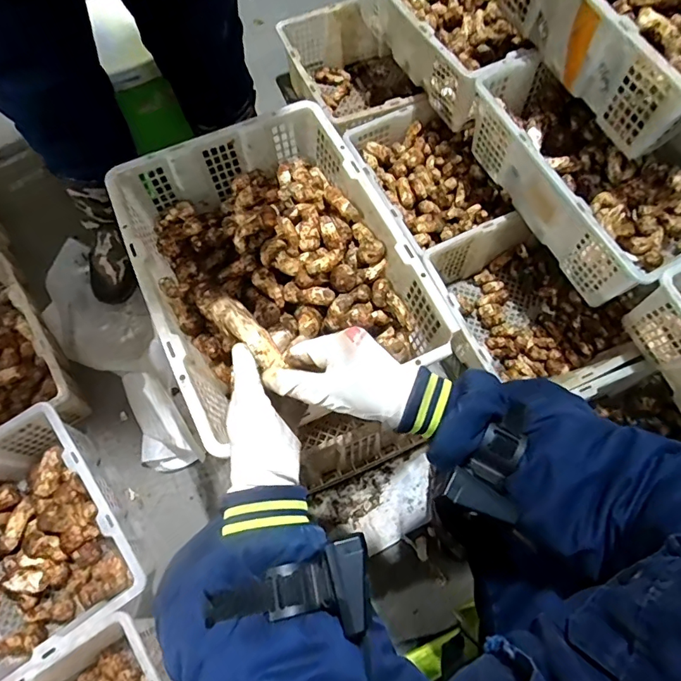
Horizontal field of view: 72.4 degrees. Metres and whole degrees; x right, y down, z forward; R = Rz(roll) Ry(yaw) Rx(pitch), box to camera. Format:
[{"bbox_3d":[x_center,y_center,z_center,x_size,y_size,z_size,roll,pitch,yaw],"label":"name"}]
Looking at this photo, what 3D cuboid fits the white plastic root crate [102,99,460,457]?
[{"bbox_3d":[-0.099,-0.104,0.707,0.357,0.140,0.475,-24,72,-10],"label":"white plastic root crate"}]

